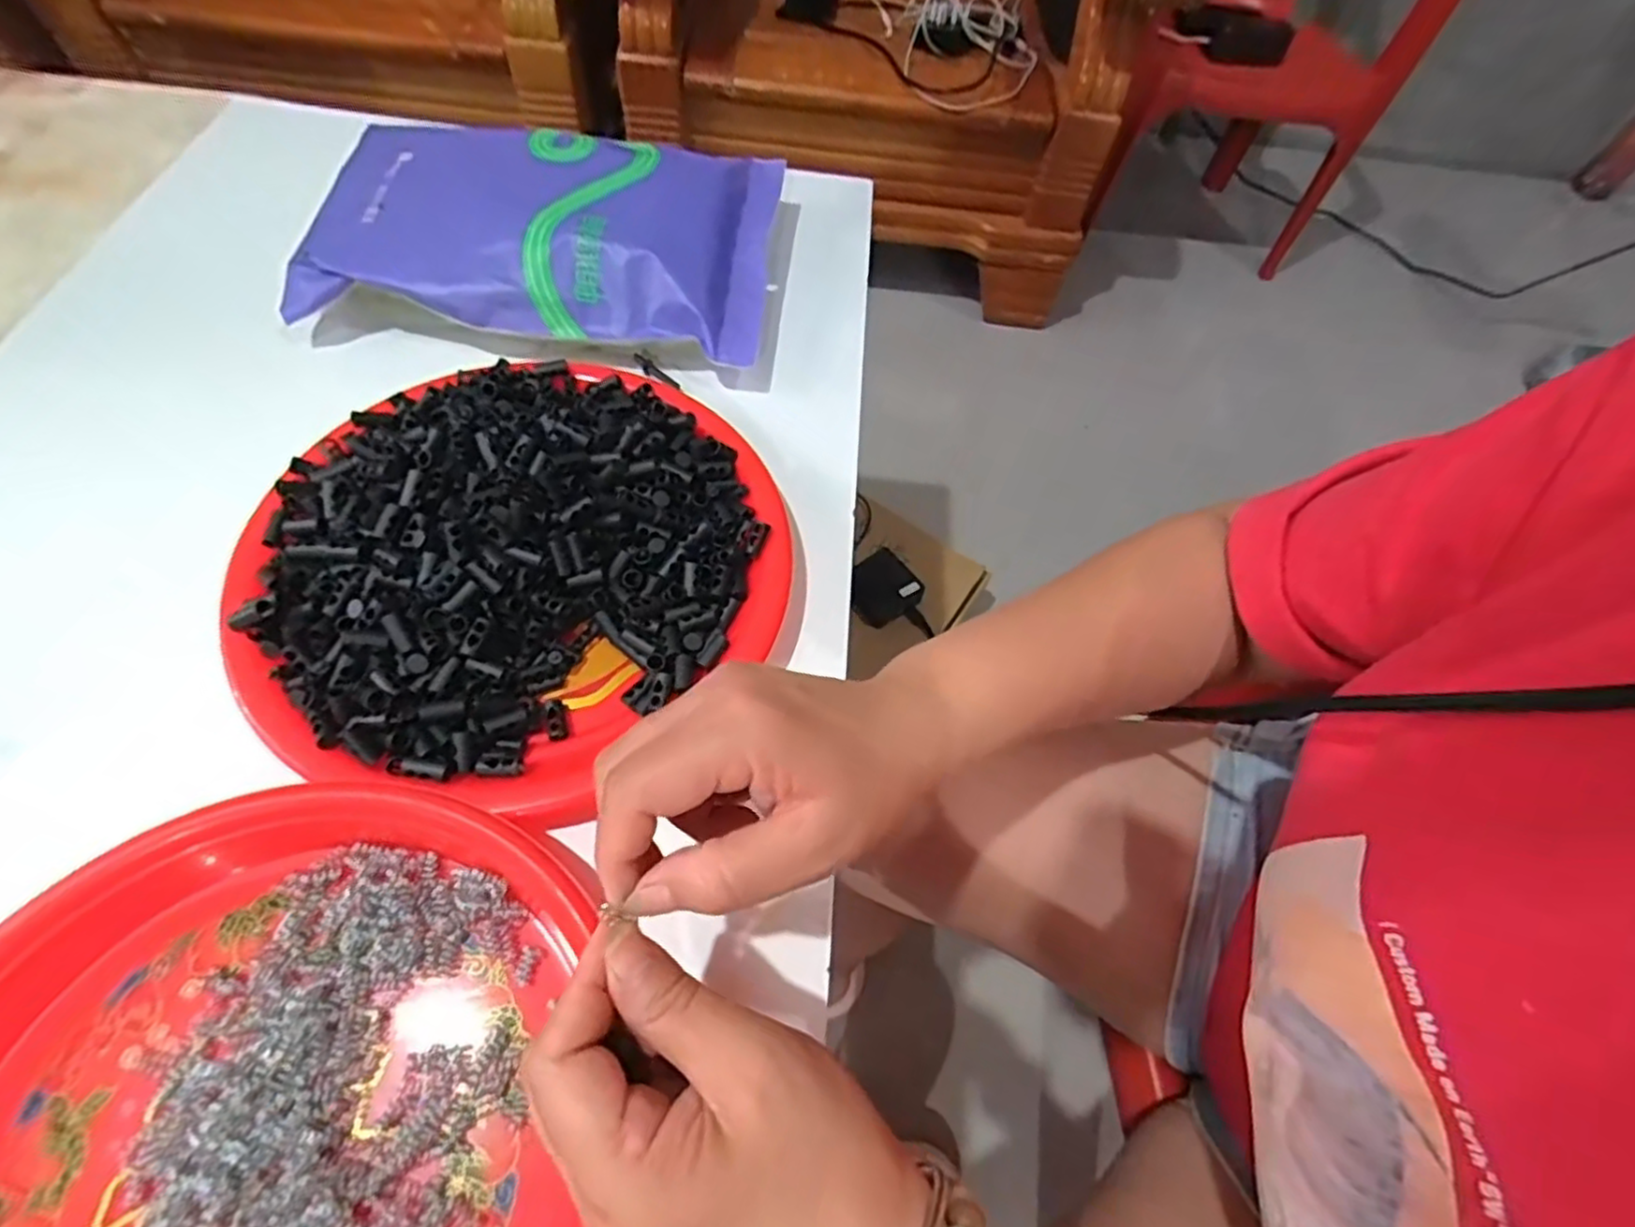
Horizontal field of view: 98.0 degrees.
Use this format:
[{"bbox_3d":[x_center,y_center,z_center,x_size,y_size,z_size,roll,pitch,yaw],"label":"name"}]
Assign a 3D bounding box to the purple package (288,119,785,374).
[{"bbox_3d":[-0.172,-0.255,0.479,0.278,0.073,0.195,4,62,1],"label":"purple package"}]

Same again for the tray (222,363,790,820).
[{"bbox_3d":[-0.146,-0.031,0.349,0.256,0.056,0.219,-37,69,-19],"label":"tray"}]

